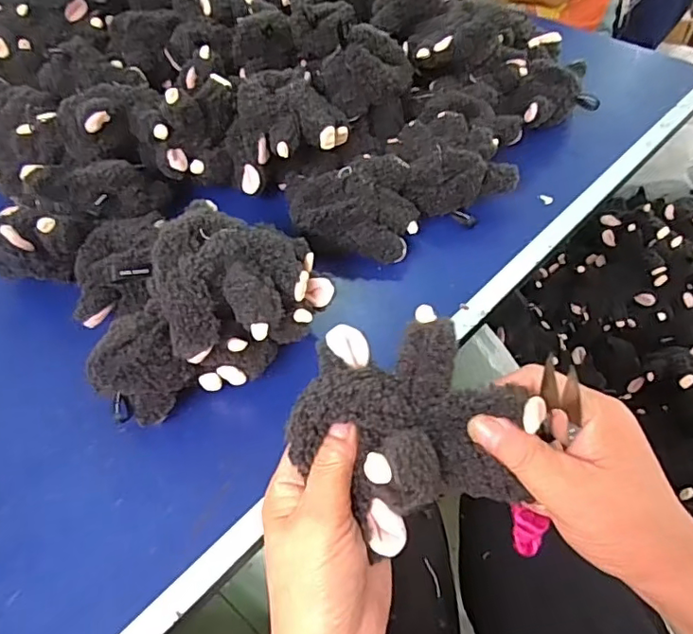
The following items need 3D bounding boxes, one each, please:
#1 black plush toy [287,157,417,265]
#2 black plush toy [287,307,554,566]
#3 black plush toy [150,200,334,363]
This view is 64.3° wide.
[{"bbox_3d":[0.002,-0.104,0.530,0.128,0.064,0.090,5,52,7],"label":"black plush toy"},{"bbox_3d":[0.027,0.055,0.296,0.101,0.055,0.123,-34,57,-22],"label":"black plush toy"},{"bbox_3d":[-0.078,-0.028,0.413,0.125,0.069,0.099,-22,53,-14],"label":"black plush toy"}]

